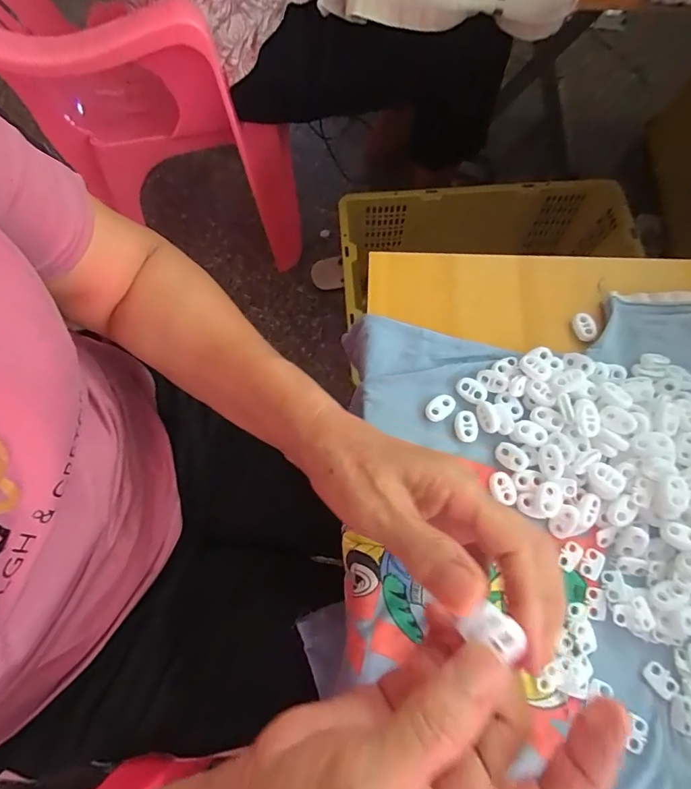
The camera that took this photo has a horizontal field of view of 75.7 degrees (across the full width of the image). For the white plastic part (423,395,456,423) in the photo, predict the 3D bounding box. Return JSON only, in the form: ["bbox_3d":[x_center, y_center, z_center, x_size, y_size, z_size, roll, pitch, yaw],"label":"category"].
[{"bbox_3d":[0.068,0.009,0.318,0.023,0.004,0.014,-39,74,-10],"label":"white plastic part"}]

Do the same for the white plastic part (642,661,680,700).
[{"bbox_3d":[0.186,0.169,0.263,0.013,0.004,0.019,-34,73,-9],"label":"white plastic part"}]

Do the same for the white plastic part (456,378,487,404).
[{"bbox_3d":[0.091,-0.003,0.319,0.022,0.004,0.015,35,76,13],"label":"white plastic part"}]

